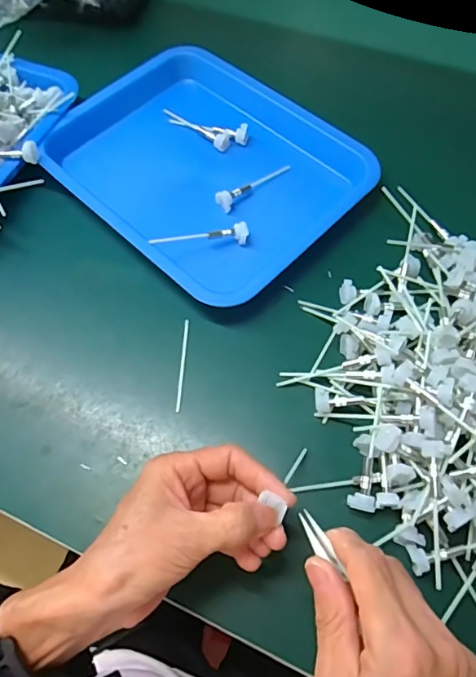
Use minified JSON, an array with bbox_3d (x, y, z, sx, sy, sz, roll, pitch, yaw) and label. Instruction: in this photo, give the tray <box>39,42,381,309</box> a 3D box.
[{"bbox_3d":[-0.027,-0.180,0.458,0.244,0.023,0.289,-41,70,-17],"label":"tray"}]

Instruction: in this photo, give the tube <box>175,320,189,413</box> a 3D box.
[{"bbox_3d":[-0.045,0.021,0.380,0.004,0.004,0.078,3,64,3],"label":"tube"}]

